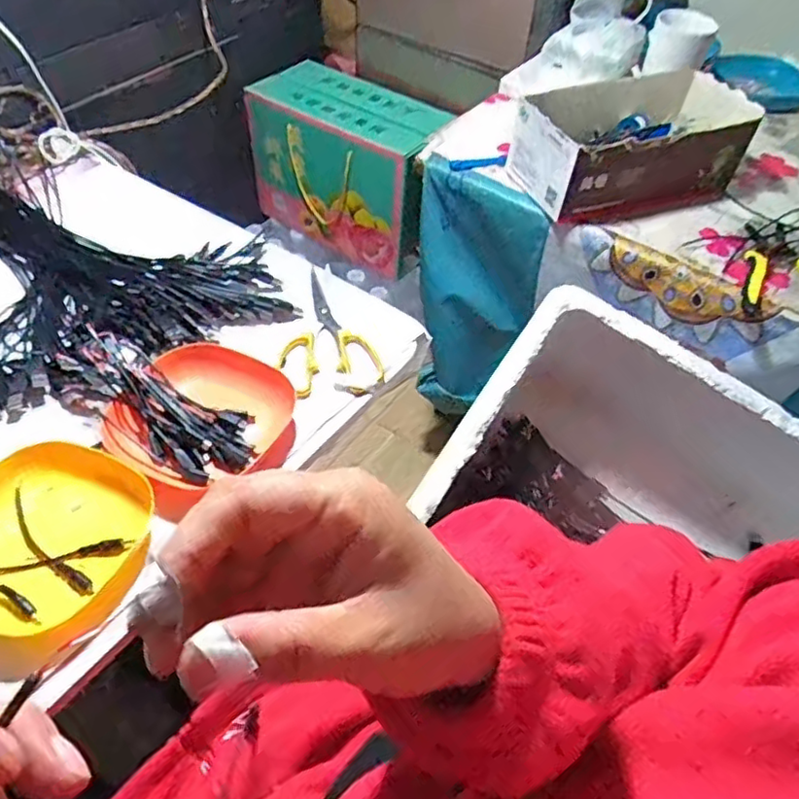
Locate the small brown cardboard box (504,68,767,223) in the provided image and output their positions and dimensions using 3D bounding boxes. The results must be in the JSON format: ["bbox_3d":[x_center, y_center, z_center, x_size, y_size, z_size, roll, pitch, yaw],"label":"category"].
[{"bbox_3d":[0.265,-0.306,0.763,0.250,0.097,0.162,-5,51,-8],"label":"small brown cardboard box"}]

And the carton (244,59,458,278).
[{"bbox_3d":[-0.084,-0.399,1.114,0.332,0.233,0.153,29,54,18],"label":"carton"}]

